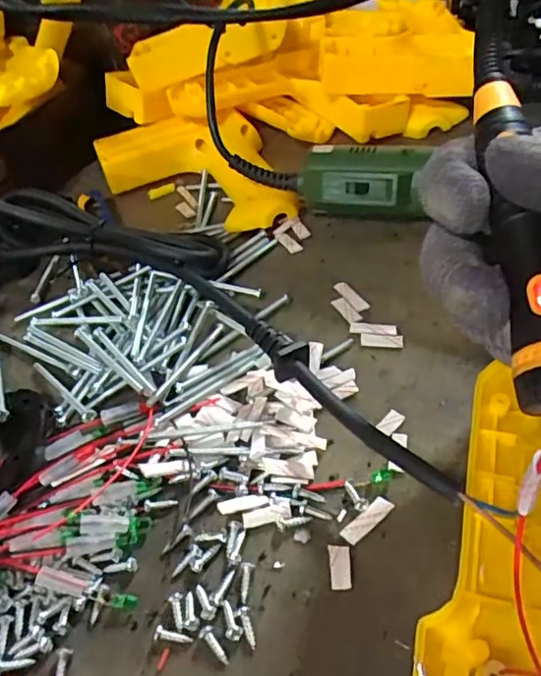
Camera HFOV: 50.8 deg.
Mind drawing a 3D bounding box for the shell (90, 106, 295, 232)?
[{"bbox_3d":[-0.053,-0.107,0.379,0.113,0.033,0.122,-15,47,-5],"label":"shell"}]

